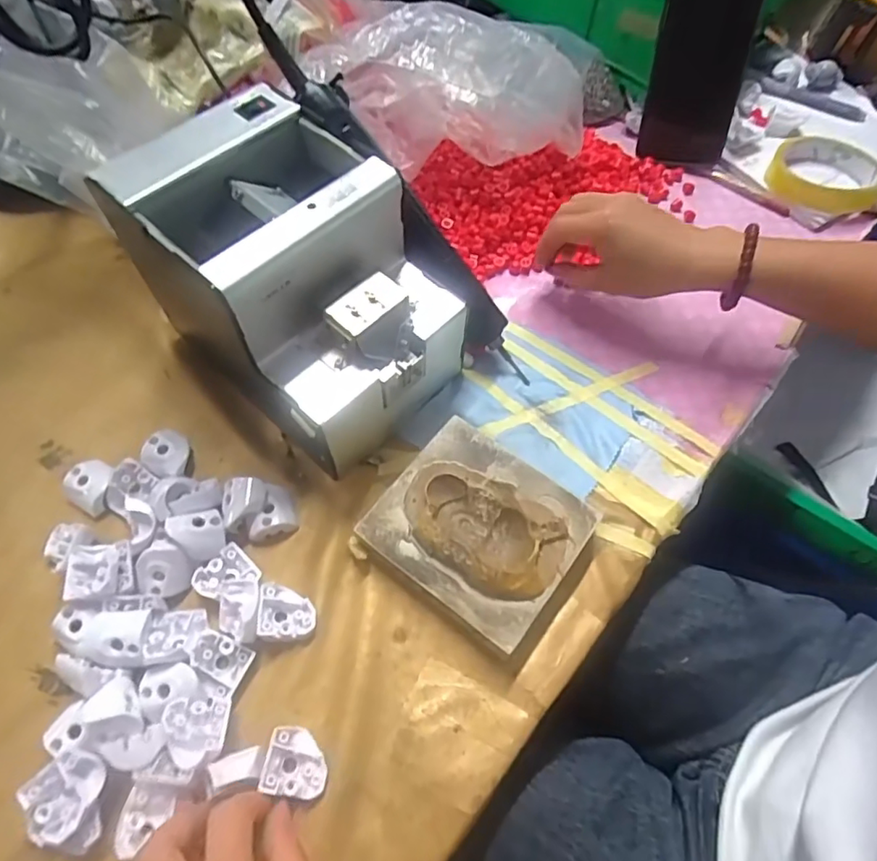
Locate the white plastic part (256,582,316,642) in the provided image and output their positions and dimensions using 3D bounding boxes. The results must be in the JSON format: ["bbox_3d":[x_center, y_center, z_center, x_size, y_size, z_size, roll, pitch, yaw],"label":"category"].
[{"bbox_3d":[-0.087,0.106,0.334,0.030,0.017,0.032,0,61,2],"label":"white plastic part"}]

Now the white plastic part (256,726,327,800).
[{"bbox_3d":[-0.073,0.172,0.298,0.031,0.013,0.031,15,46,-9],"label":"white plastic part"}]

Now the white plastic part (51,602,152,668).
[{"bbox_3d":[-0.191,0.113,0.320,0.058,0.010,0.030,4,62,4],"label":"white plastic part"}]

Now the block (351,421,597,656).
[{"bbox_3d":[0.026,0.060,0.354,0.114,0.032,0.102,34,67,18],"label":"block"}]

